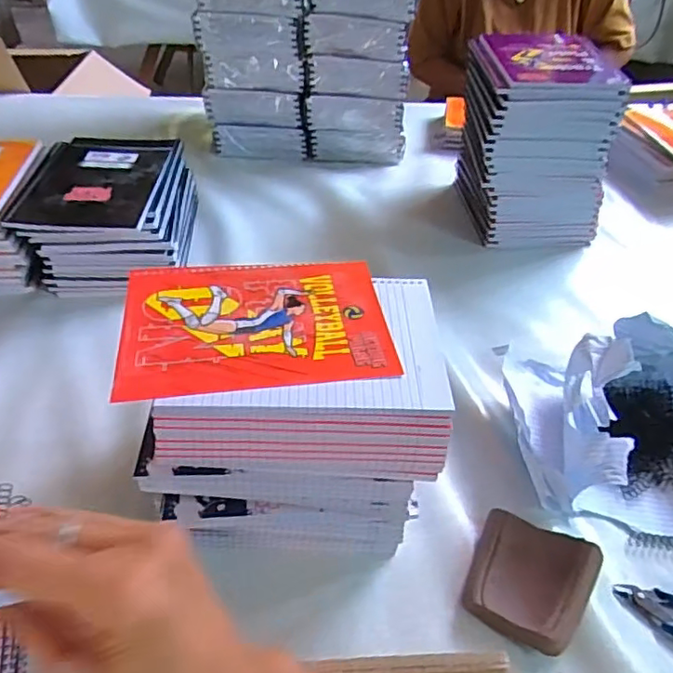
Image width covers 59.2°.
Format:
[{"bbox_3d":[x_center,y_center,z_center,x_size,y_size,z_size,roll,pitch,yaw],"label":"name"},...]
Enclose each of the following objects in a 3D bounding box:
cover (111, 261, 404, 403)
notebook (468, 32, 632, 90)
[{"bbox_3d":[-0.061,-0.012,0.450,0.194,0.006,0.146,-5,42,-7],"label":"cover"},{"bbox_3d":[0.283,-0.383,0.805,0.177,0.014,0.234,3,41,-1],"label":"notebook"}]

